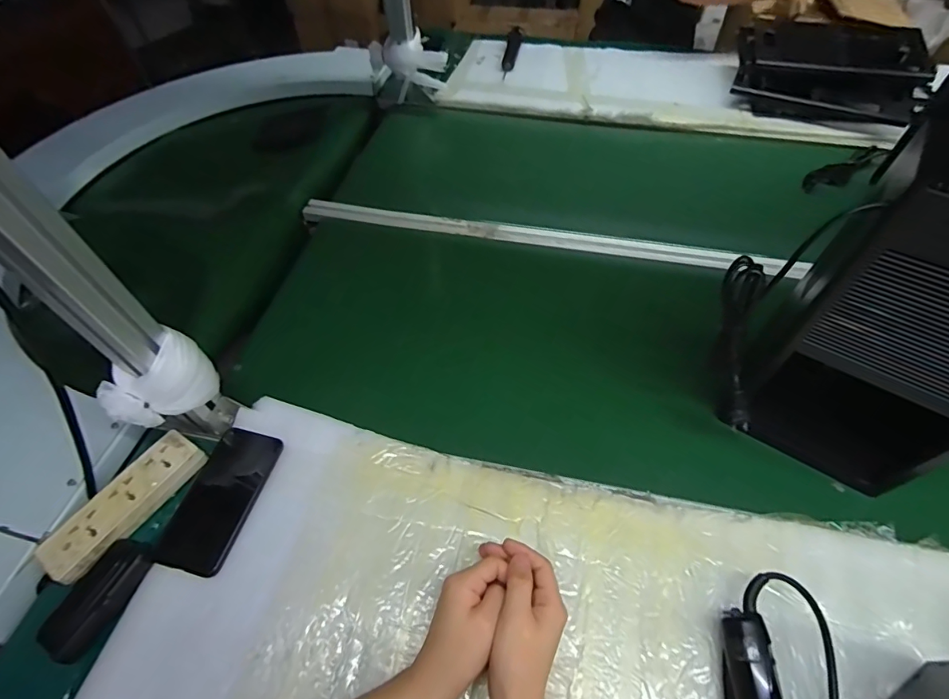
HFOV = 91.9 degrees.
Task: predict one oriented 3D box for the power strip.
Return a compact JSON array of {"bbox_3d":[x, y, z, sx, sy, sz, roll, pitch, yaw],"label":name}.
[{"bbox_3d":[-0.387,0.169,0.512,0.056,0.025,0.167,28,60,19],"label":"power strip"}]

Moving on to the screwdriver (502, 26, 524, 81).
[{"bbox_3d":[0.098,-0.764,1.177,0.041,0.034,0.225,6,55,5],"label":"screwdriver"}]

